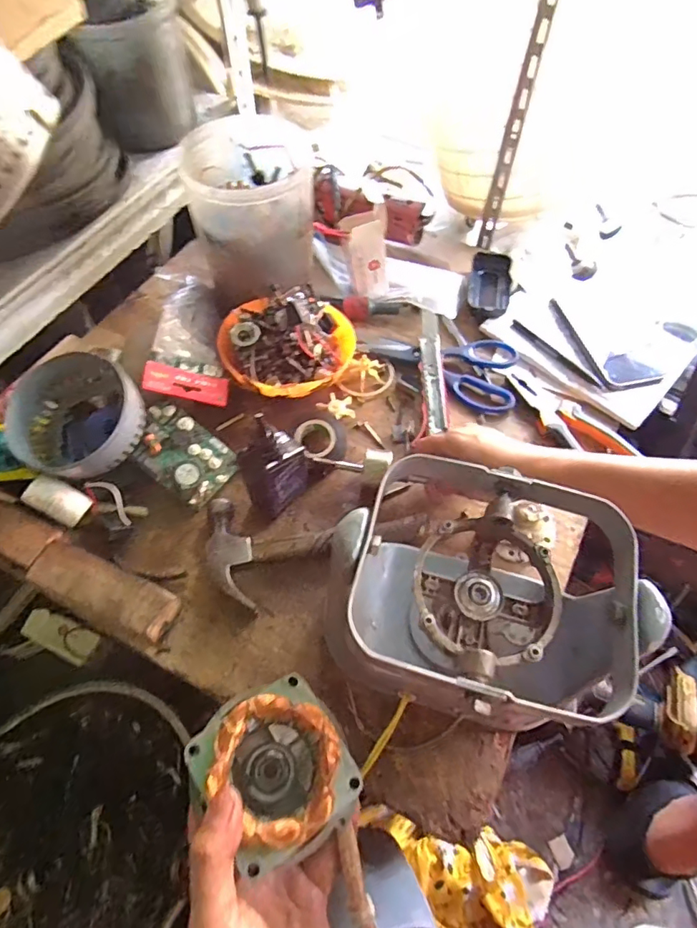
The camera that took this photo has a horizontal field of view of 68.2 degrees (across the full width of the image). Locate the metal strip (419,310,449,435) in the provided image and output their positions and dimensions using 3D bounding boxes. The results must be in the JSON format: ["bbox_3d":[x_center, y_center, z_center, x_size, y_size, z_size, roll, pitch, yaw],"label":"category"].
[{"bbox_3d":[0.097,-0.110,0.591,0.027,0.009,0.162,0,65,-1],"label":"metal strip"}]

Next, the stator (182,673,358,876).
[{"bbox_3d":[-0.040,0.177,0.298,0.077,0.069,0.081,-29,64,-17],"label":"stator"}]

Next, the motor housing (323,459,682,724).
[{"bbox_3d":[0.089,0.091,0.362,0.189,0.126,0.150,7,59,3],"label":"motor housing"}]

